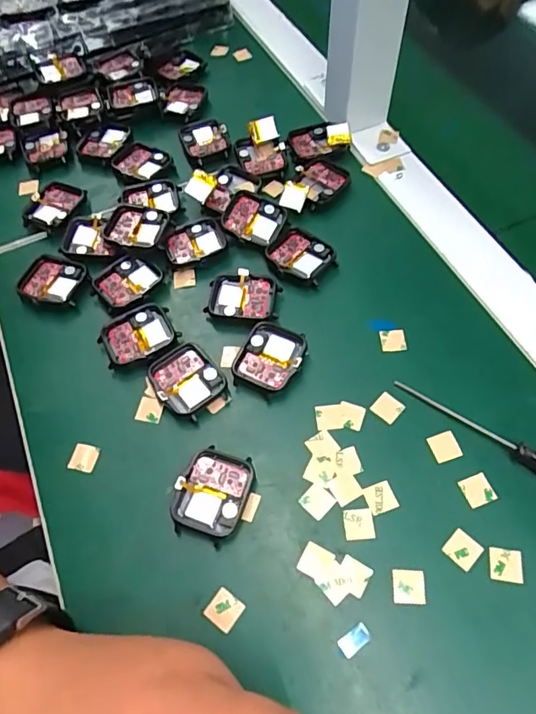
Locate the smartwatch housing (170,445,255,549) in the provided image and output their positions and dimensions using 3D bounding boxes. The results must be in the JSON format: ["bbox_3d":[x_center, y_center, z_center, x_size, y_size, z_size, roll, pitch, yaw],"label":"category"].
[{"bbox_3d":[-0.030,0.075,0.275,0.037,0.012,0.046,20,64,14],"label":"smartwatch housing"}]

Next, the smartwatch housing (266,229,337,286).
[{"bbox_3d":[0.023,-0.070,0.352,0.043,0.008,0.035,32,67,19],"label":"smartwatch housing"}]

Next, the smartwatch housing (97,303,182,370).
[{"bbox_3d":[-0.084,-0.013,0.328,0.046,0.010,0.038,-27,62,-11],"label":"smartwatch housing"}]

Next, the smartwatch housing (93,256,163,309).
[{"bbox_3d":[-0.096,-0.052,0.347,0.043,0.006,0.035,-32,63,-14],"label":"smartwatch housing"}]

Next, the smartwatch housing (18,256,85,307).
[{"bbox_3d":[-0.150,-0.052,0.353,0.040,0.009,0.039,13,62,11],"label":"smartwatch housing"}]

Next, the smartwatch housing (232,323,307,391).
[{"bbox_3d":[0.002,0.001,0.315,0.038,0.013,0.043,22,64,15],"label":"smartwatch housing"}]

